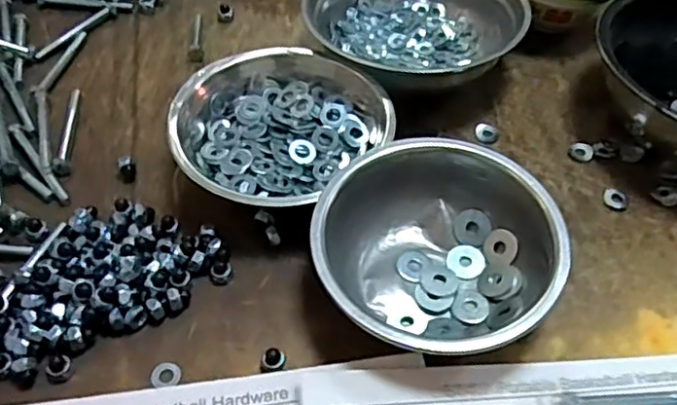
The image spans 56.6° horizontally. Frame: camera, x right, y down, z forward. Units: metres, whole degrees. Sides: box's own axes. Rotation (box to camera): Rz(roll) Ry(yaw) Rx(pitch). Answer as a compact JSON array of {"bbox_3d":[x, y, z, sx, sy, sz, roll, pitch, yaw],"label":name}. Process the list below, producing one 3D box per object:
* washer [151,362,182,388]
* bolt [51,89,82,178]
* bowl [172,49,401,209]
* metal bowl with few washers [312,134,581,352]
[{"bbox_3d":[-0.119,0.118,0.433,0.019,0.004,0.020,6,45,-6],"label":"washer"},{"bbox_3d":[-0.246,-0.069,0.579,0.014,0.009,0.115,-4,49,-5],"label":"bolt"},{"bbox_3d":[-0.051,-0.069,0.554,0.176,0.066,0.162,1,49,-1],"label":"bowl"},{"bbox_3d":[0.069,0.038,0.461,0.164,0.071,0.160,-1,49,-3],"label":"metal bowl with few washers"}]

